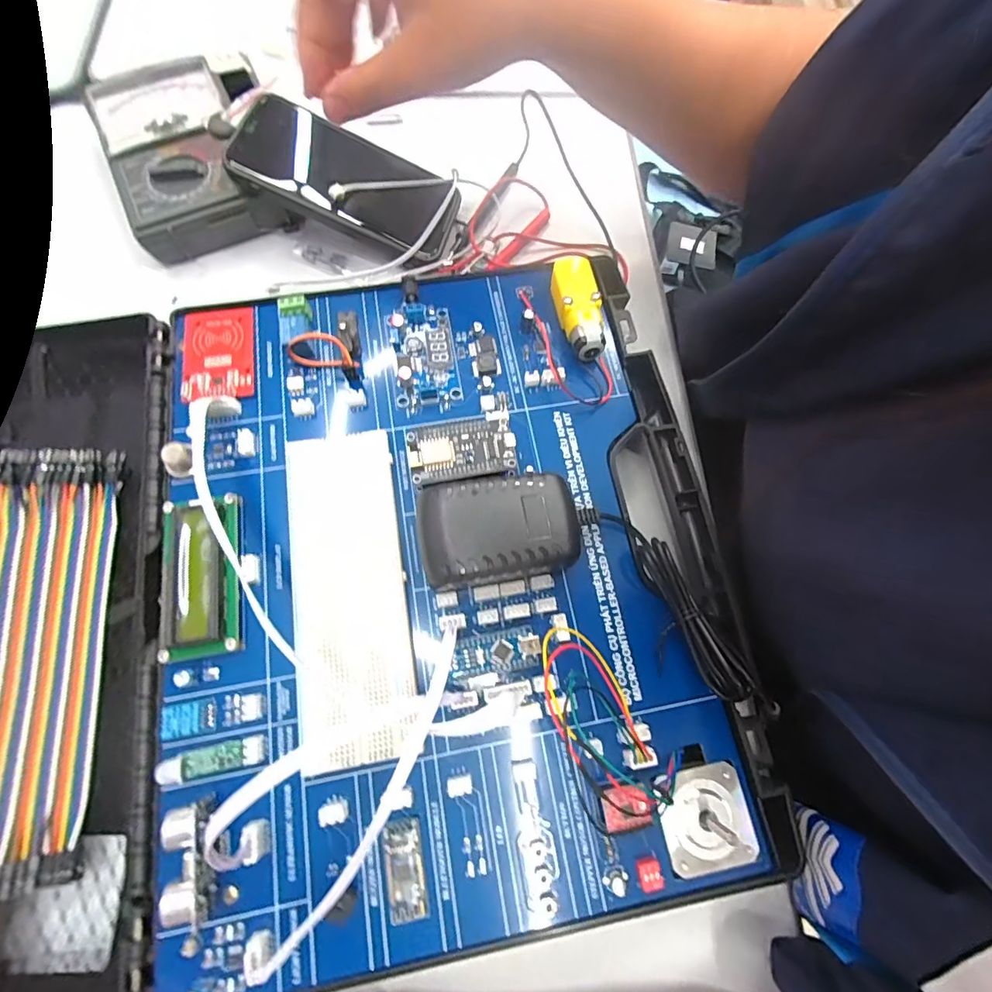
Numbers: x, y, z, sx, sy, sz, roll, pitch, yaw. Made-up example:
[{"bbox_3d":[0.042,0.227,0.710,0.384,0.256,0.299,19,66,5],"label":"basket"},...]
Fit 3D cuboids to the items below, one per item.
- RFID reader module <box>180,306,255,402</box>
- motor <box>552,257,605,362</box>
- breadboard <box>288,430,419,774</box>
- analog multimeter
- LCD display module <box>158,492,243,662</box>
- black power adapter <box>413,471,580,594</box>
[{"bbox_3d":[-0.167,-0.087,0.279,0.040,0.005,0.064,-9,73,-4],"label":"RFID reader module"},{"bbox_3d":[0.050,-0.113,0.286,0.026,0.025,0.061,-3,72,-2],"label":"motor"},{"bbox_3d":[-0.075,0.044,0.237,0.051,0.013,0.163,-9,73,-4],"label":"breadboard"},{"bbox_3d":[-0.227,-0.255,0.353,0.117,0.040,0.162,-19,73,-6],"label":"analog multimeter"},{"bbox_3d":[-0.148,0.039,0.233,0.034,0.012,0.079,-8,72,-4],"label":"LCD display module"},{"bbox_3d":[0.001,0.019,0.237,0.077,0.038,0.050,-8,72,-4],"label":"black power adapter"}]

